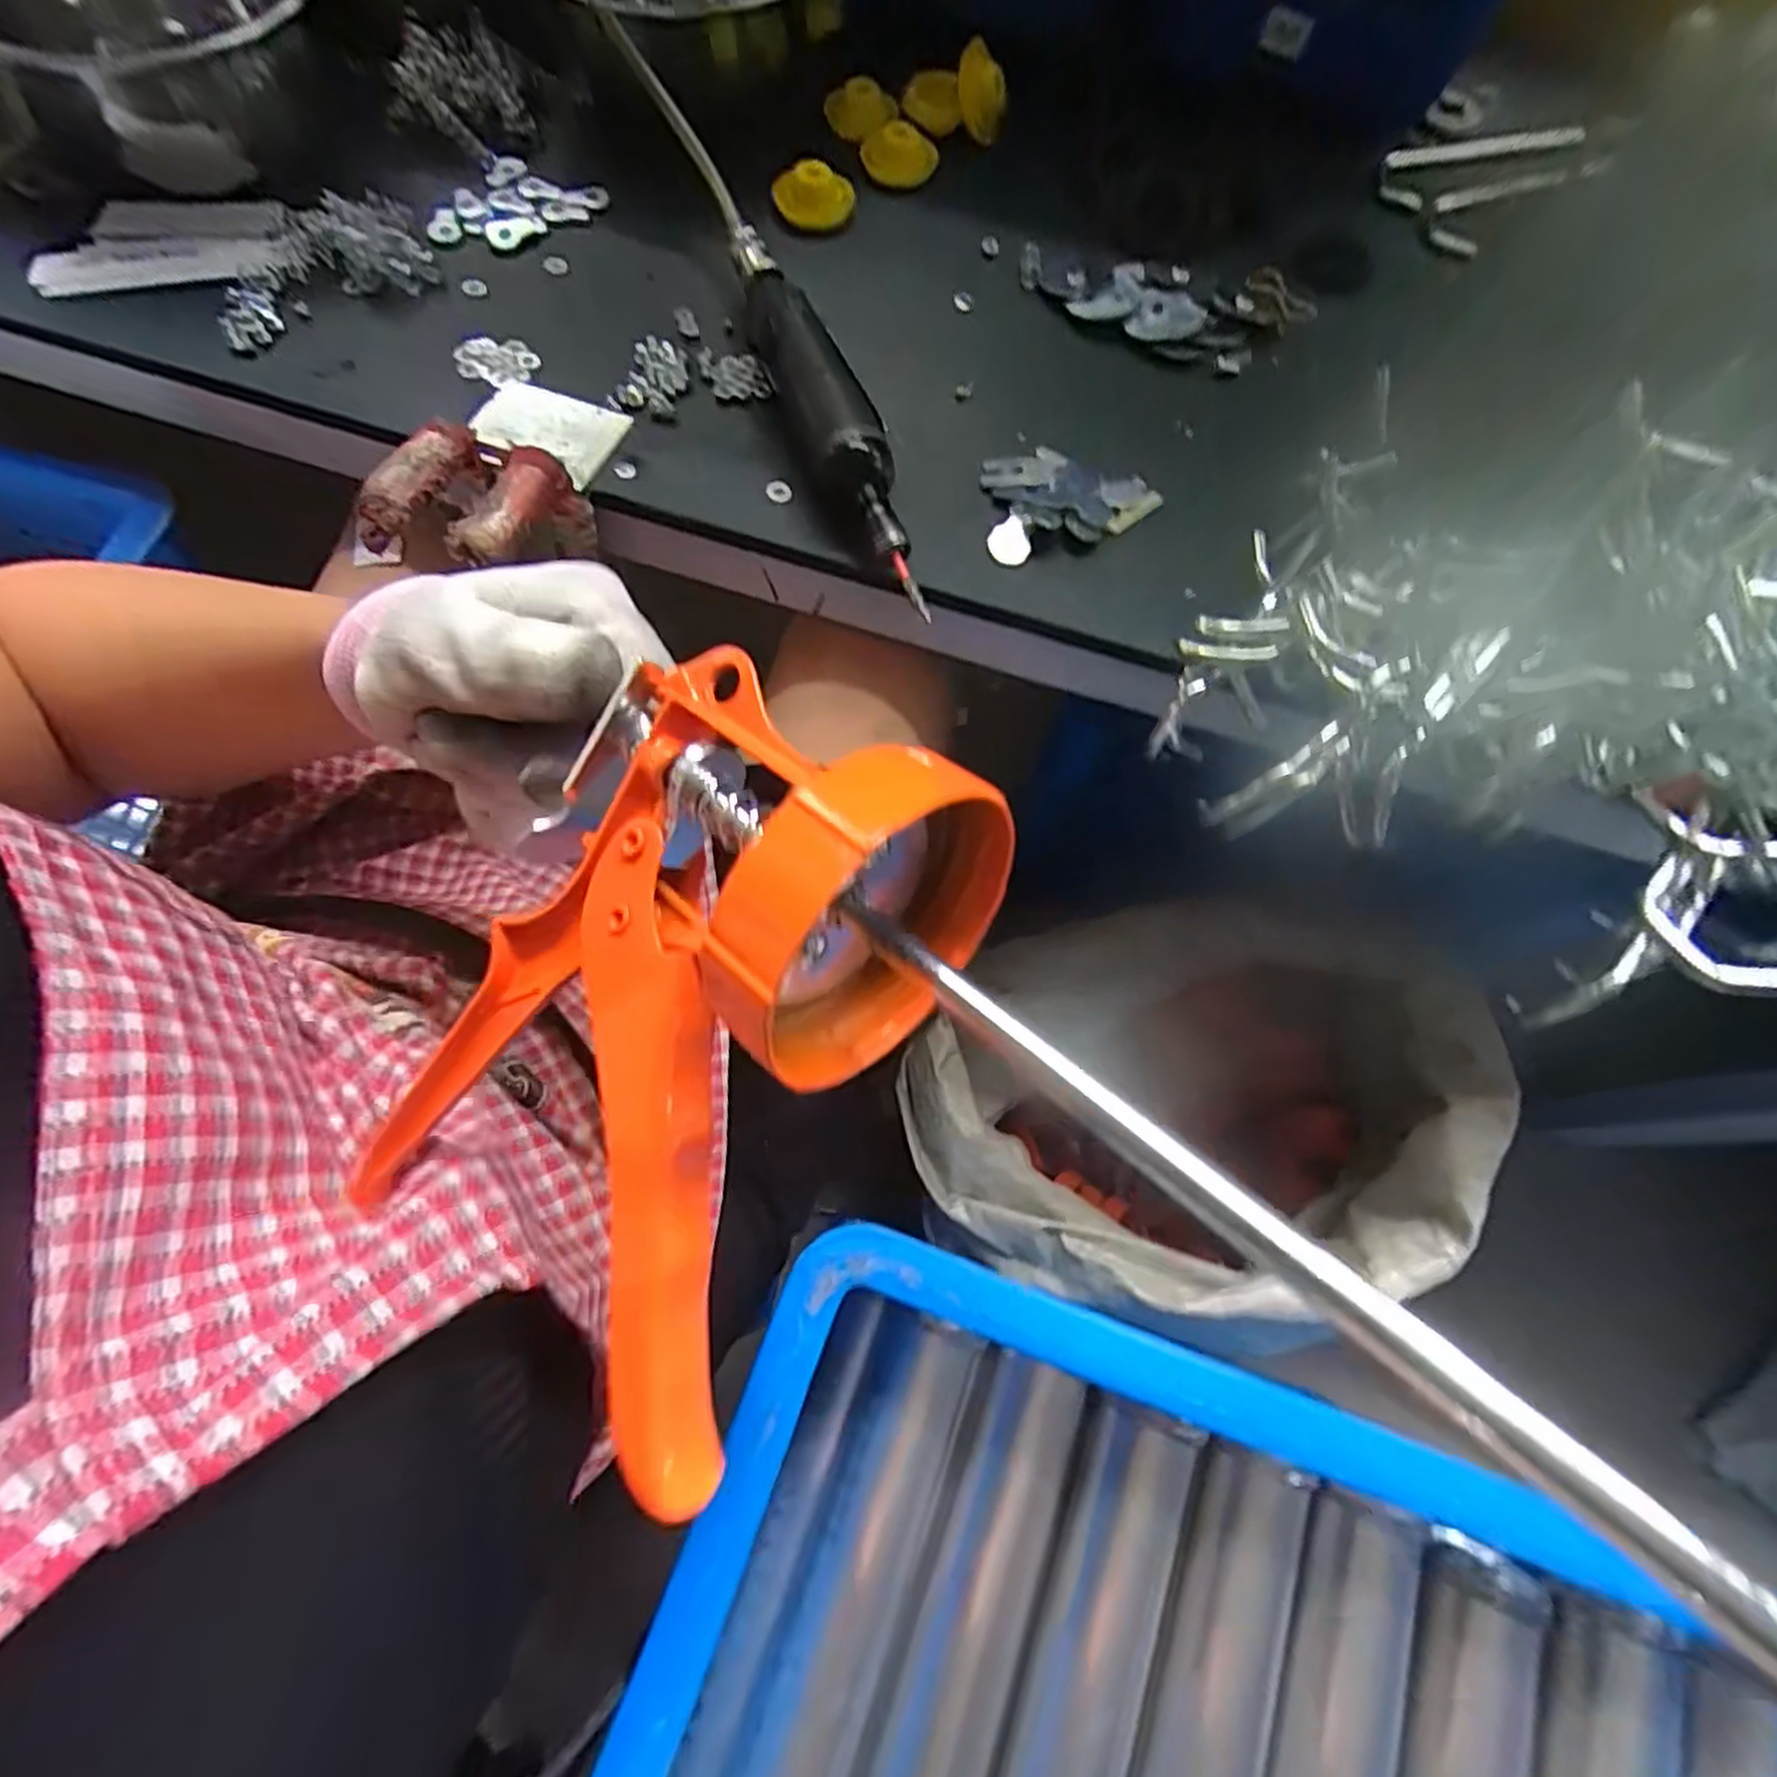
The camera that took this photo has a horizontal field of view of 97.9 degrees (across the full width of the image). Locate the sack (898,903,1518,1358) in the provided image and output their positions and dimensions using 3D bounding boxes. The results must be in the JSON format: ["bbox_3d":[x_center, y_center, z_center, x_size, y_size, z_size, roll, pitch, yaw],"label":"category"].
[{"bbox_3d":[0.209,0.198,0.622,0.377,0.281,0.238,2,69,-1],"label":"sack"}]

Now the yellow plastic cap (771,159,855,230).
[{"bbox_3d":[-0.046,-0.429,0.479,0.049,0.036,0.023,-8,70,-5],"label":"yellow plastic cap"}]

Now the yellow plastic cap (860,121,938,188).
[{"bbox_3d":[0.006,-0.453,0.479,0.048,0.029,0.015,-9,70,-5],"label":"yellow plastic cap"}]

